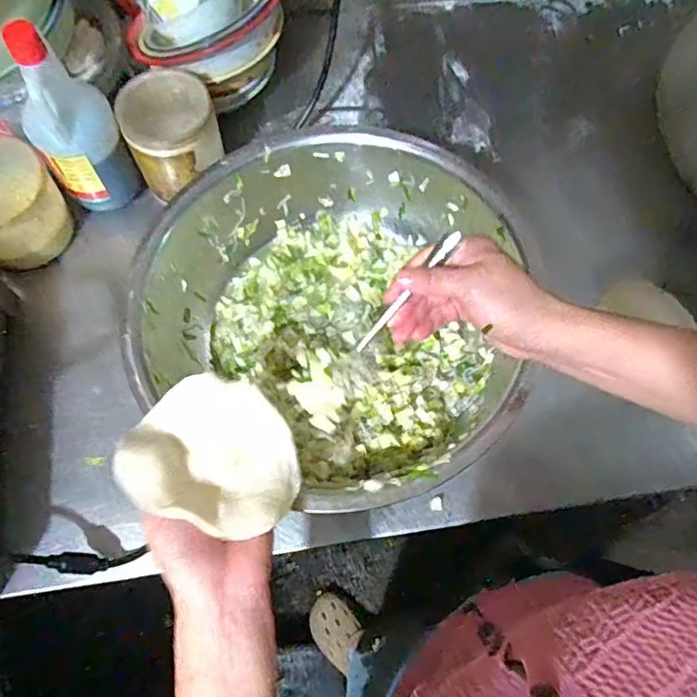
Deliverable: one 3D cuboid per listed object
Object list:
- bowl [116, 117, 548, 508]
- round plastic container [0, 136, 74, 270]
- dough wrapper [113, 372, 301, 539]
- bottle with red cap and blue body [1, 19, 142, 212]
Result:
[{"bbox_3d":[-0.026,-0.040,0.561,0.336,0.128,0.359,0,71,0],"label":"bowl"},{"bbox_3d":[-0.371,-0.155,0.614,0.099,0.104,0.107,0,71,0],"label":"round plastic container"},{"bbox_3d":[-0.093,0.077,0.401,0.119,0.023,0.109,14,49,-16],"label":"dough wrapper"},{"bbox_3d":[-0.283,-0.229,0.576,0.085,0.201,0.073,-32,74,-11],"label":"bottle with red cap and blue body"}]

